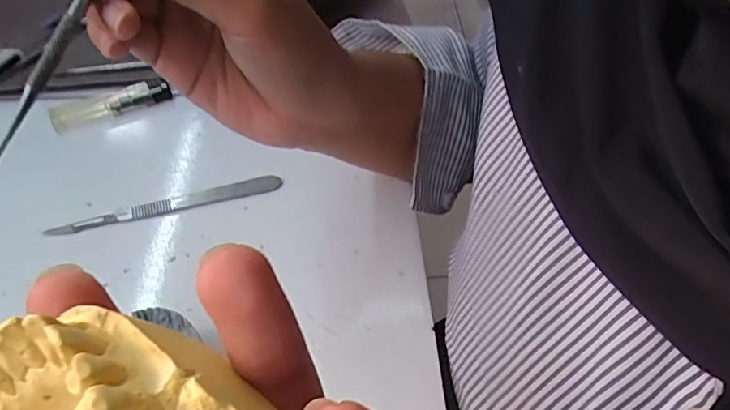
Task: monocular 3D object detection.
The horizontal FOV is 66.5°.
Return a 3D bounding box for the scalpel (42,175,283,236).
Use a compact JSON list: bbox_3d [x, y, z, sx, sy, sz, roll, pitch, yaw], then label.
[{"bbox_3d":[-0.122,0.001,0.345,0.139,0.007,0.012,-14,49,-12],"label":"scalpel"}]

